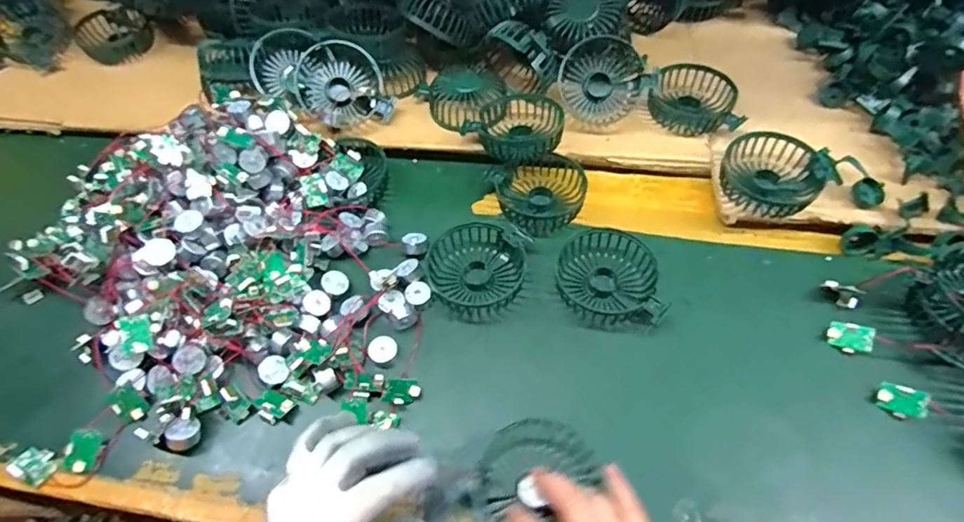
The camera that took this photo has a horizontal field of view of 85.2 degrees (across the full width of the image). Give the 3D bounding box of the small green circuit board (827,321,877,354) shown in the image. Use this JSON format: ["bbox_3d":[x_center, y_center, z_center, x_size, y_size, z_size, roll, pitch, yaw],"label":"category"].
[{"bbox_3d":[0.301,0.063,0.427,0.031,0.004,0.025,10,74,28],"label":"small green circuit board"}]

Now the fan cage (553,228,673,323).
[{"bbox_3d":[0.115,0.015,0.472,0.092,0.027,0.086,8,57,8],"label":"fan cage"}]

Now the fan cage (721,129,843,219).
[{"bbox_3d":[0.278,-0.082,0.492,0.096,0.028,0.087,16,58,13],"label":"fan cage"}]

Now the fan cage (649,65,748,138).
[{"bbox_3d":[0.224,-0.172,0.562,0.089,0.034,0.085,3,56,5],"label":"fan cage"}]

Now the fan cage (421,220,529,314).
[{"bbox_3d":[-0.005,0.004,0.480,0.087,0.026,0.082,8,57,8],"label":"fan cage"}]

